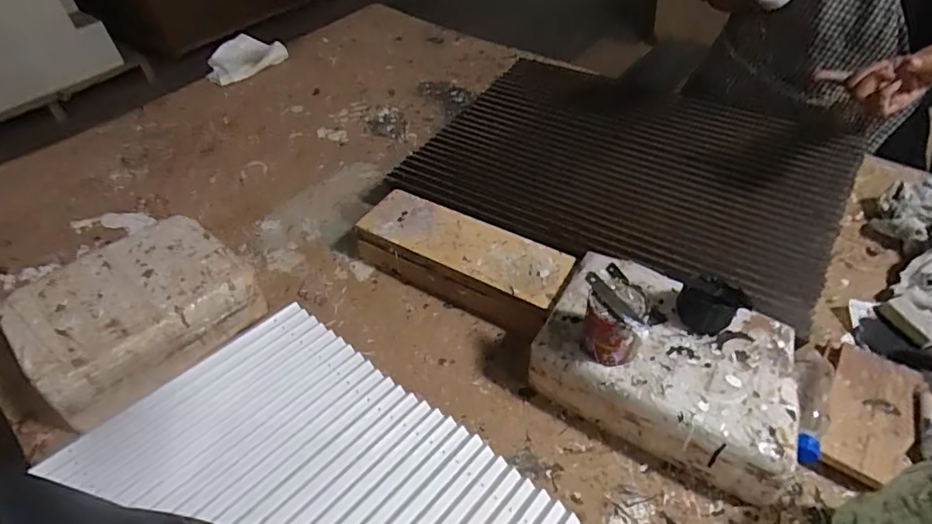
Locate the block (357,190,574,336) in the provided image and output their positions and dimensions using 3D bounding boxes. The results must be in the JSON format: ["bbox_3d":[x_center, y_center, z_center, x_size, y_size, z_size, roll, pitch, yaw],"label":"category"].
[{"bbox_3d":[-0.008,-0.008,0.724,0.306,0.089,0.111,21,52,23],"label":"block"}]

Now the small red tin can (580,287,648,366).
[{"bbox_3d":[0.157,0.068,0.537,0.060,0.076,0.055,-2,46,2],"label":"small red tin can"}]

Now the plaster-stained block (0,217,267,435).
[{"bbox_3d":[-0.401,0.059,0.623,0.176,0.100,0.238,32,57,30],"label":"plaster-stained block"}]

